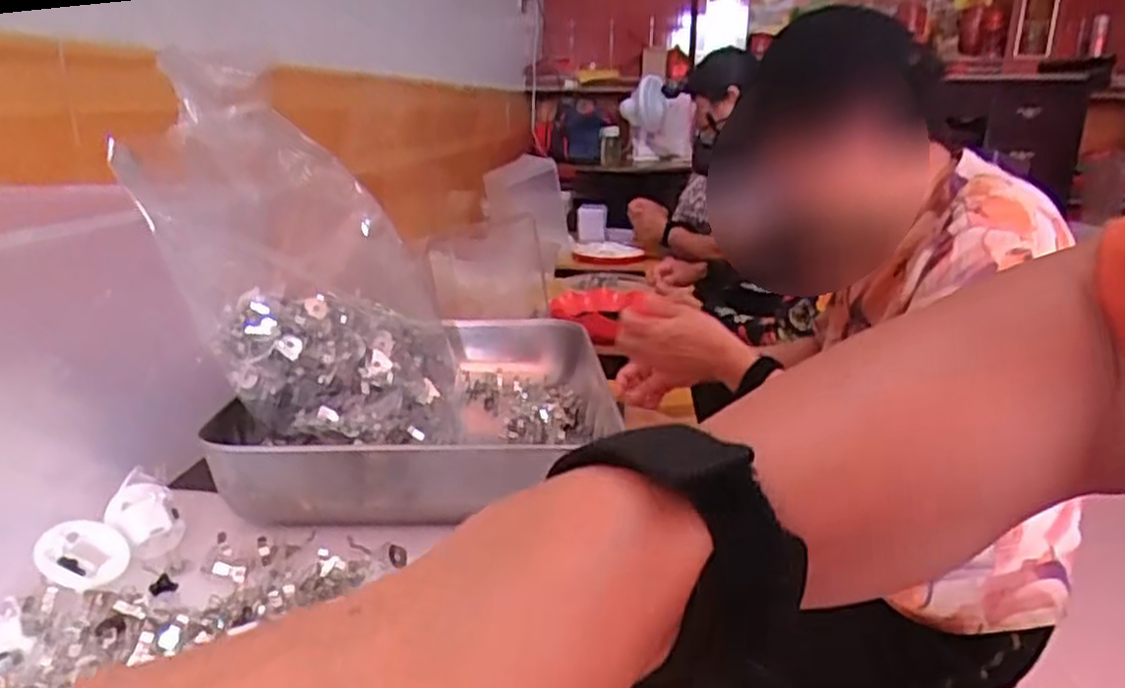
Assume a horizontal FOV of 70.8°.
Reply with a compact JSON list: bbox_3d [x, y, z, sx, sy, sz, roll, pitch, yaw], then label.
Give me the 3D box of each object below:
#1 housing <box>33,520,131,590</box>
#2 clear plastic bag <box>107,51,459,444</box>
[{"bbox_3d":[-0.192,0.085,0.318,0.032,0.007,0.032,34,18,-6],"label":"housing"},{"bbox_3d":[-0.125,-0.050,0.411,0.131,0.158,0.157,-2,17,-9],"label":"clear plastic bag"}]

